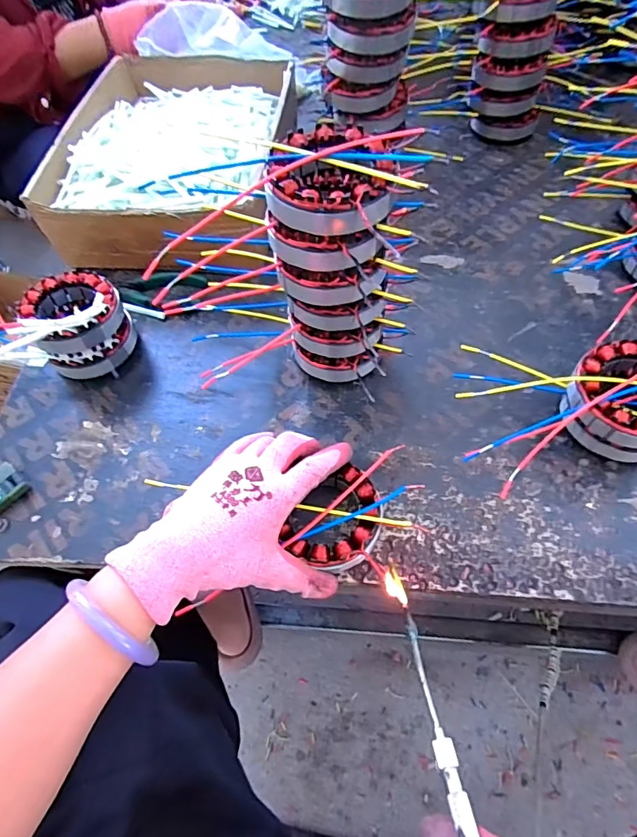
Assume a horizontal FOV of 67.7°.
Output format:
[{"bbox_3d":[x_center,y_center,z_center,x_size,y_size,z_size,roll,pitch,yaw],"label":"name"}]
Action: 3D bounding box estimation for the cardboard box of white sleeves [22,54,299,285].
[{"bbox_3d":[-0.164,-0.335,0.585,0.233,0.091,0.366,7,59,9],"label":"cardboard box of white sleeves"}]

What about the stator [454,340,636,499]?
[{"bbox_3d":[0.221,-0.012,0.388,0.197,0.069,0.137,-4,58,2],"label":"stator"}]

